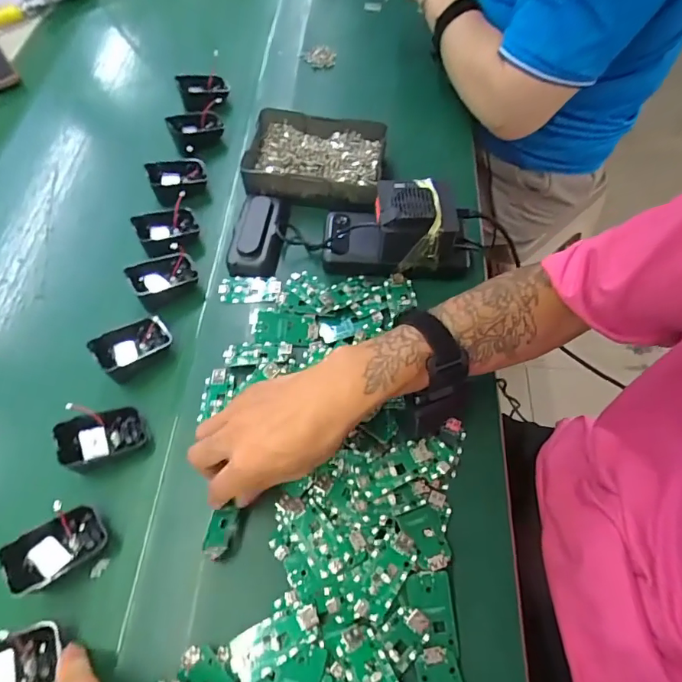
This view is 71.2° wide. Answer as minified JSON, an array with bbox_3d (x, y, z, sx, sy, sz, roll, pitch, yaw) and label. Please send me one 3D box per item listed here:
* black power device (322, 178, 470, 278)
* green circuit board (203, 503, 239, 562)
[{"bbox_3d":[0.056,-0.120,0.489,0.149,0.069,0.069,1,61,4],"label":"black power device"},{"bbox_3d":[-0.097,0.153,0.379,0.028,0.007,0.038,-16,43,25],"label":"green circuit board"}]

